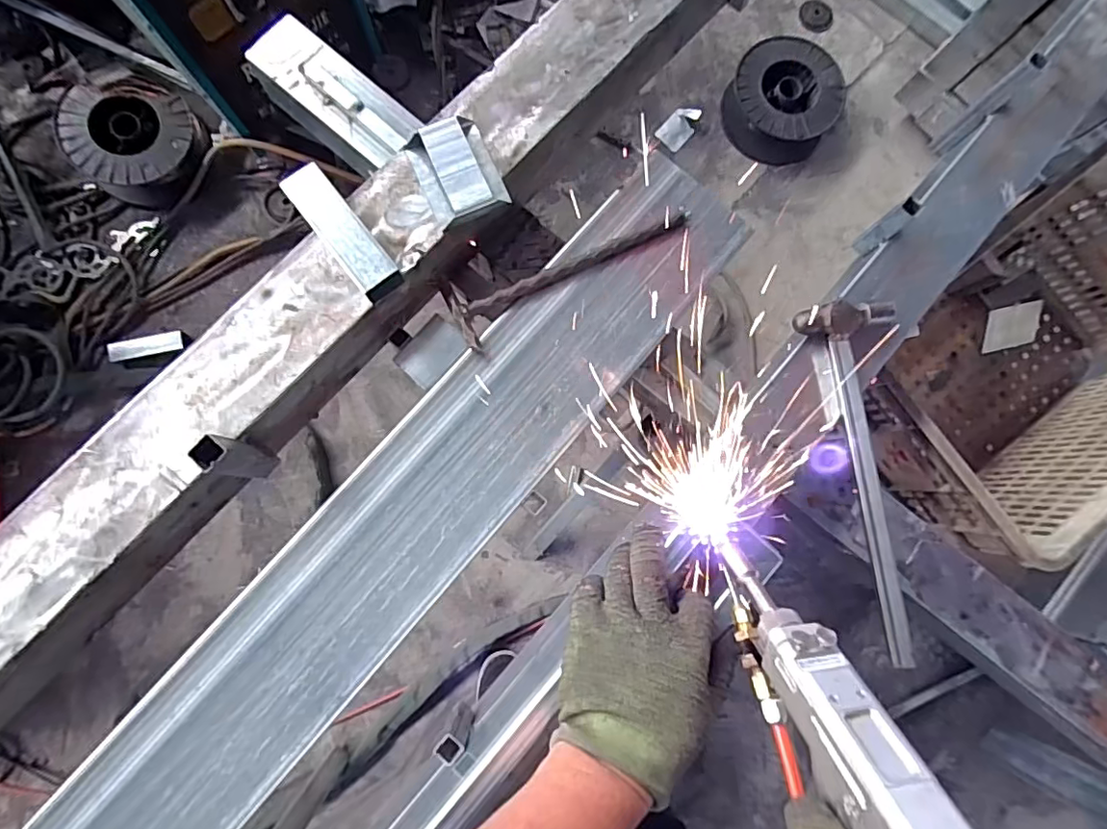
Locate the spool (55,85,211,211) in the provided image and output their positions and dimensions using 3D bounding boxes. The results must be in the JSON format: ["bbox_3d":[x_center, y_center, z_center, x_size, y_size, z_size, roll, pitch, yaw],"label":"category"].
[{"bbox_3d":[-0.893,-0.583,1.210,0.261,0.091,0.220,8,82,-2],"label":"spool"}]

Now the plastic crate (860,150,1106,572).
[{"bbox_3d":[0.672,-0.077,0.845,0.522,0.283,0.348,-41,86,-8],"label":"plastic crate"}]

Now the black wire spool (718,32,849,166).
[{"bbox_3d":[0.553,-0.759,1.363,0.256,0.121,0.251,0,82,-3],"label":"black wire spool"}]

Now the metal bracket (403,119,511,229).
[{"bbox_3d":[-0.096,-0.246,0.562,0.076,0.024,0.099,-24,84,-6],"label":"metal bracket"}]

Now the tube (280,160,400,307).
[{"bbox_3d":[-0.198,-0.170,0.537,0.039,0.044,0.130,-38,86,-8],"label":"tube"}]

